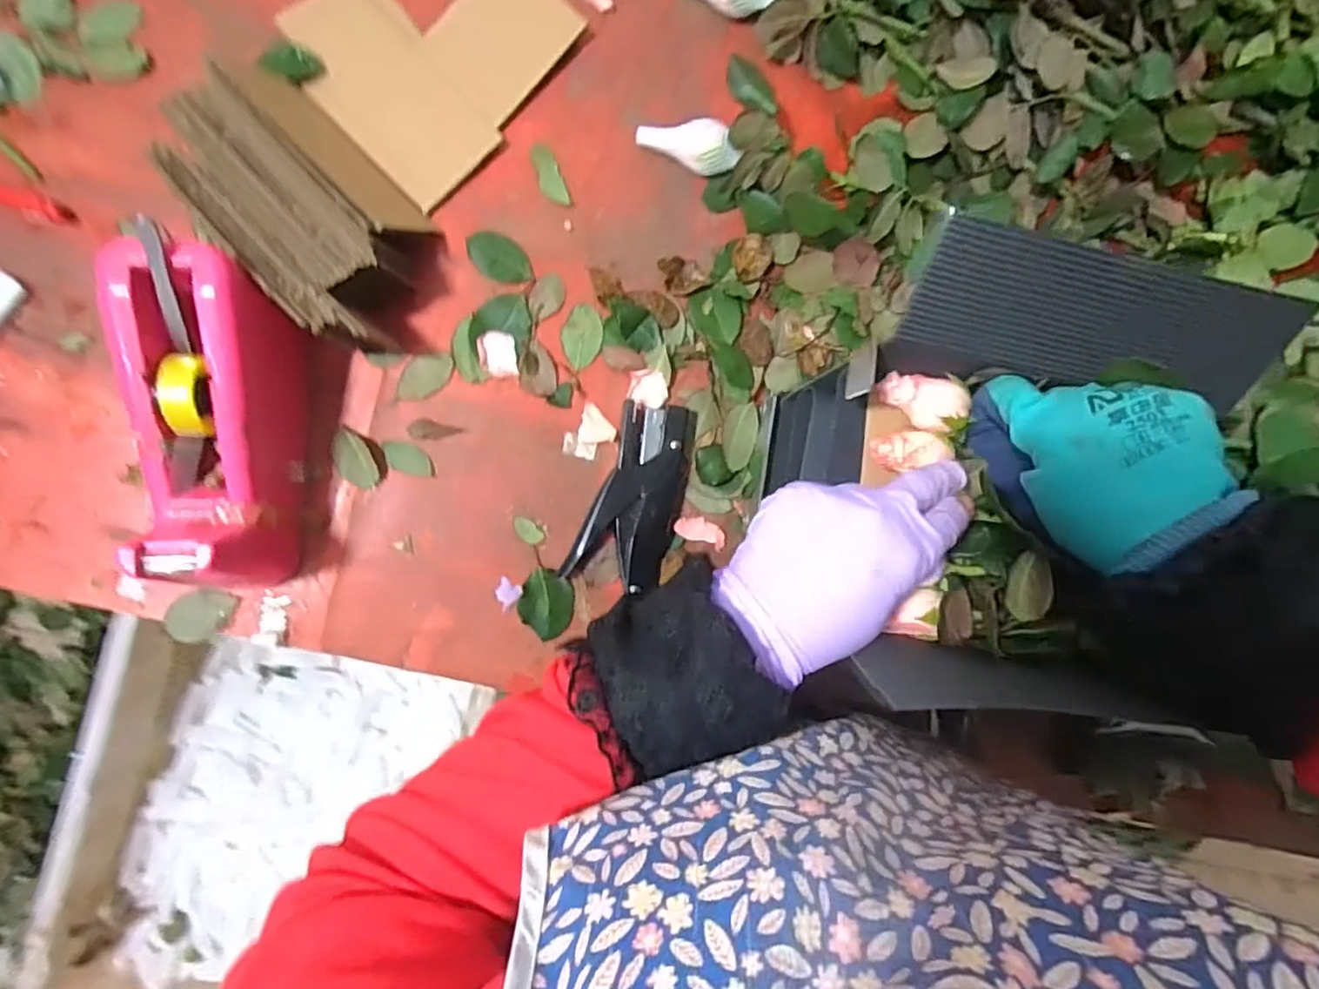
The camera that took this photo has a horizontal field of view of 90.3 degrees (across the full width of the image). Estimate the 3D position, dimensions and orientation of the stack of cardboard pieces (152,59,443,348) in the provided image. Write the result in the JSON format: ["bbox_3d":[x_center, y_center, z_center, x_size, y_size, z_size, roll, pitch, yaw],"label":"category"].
[{"bbox_3d":[-0.228,-0.190,0.430,0.182,0.086,0.111,44,85,-3],"label":"stack of cardboard pieces"}]

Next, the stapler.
[{"bbox_3d":[-0.015,0.000,0.490,0.069,0.019,0.138,17,87,-5],"label":"stapler"}]

